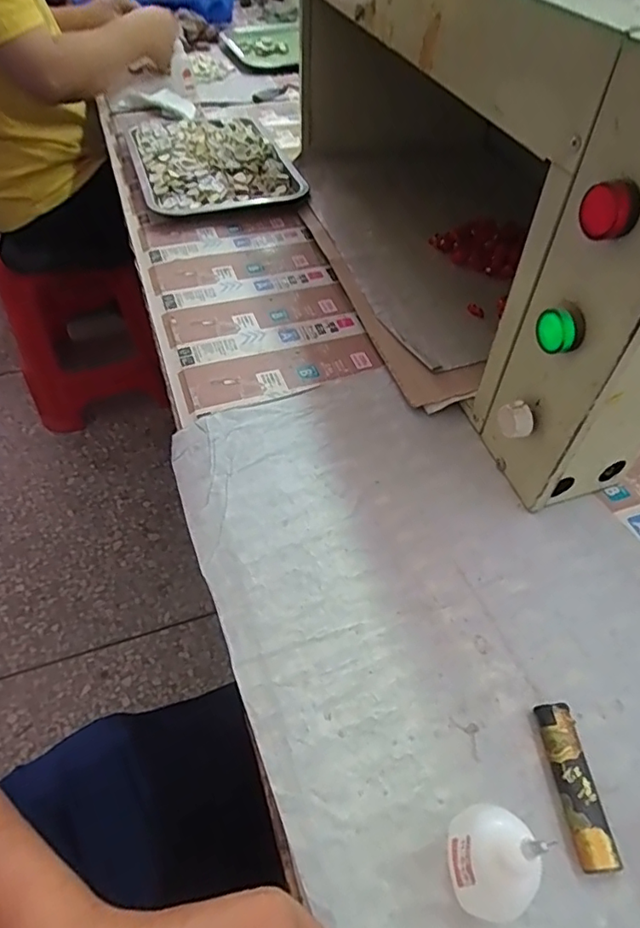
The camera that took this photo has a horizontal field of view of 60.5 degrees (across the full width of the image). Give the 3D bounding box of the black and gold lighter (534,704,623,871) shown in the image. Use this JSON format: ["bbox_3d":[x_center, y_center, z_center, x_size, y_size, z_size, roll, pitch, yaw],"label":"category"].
[{"bbox_3d":[0.140,0.175,0.302,0.020,0.012,0.079,-4,49,-2],"label":"black and gold lighter"}]

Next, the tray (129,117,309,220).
[{"bbox_3d":[-0.159,-0.432,0.775,0.206,0.038,0.279,-18,53,-14],"label":"tray"}]

